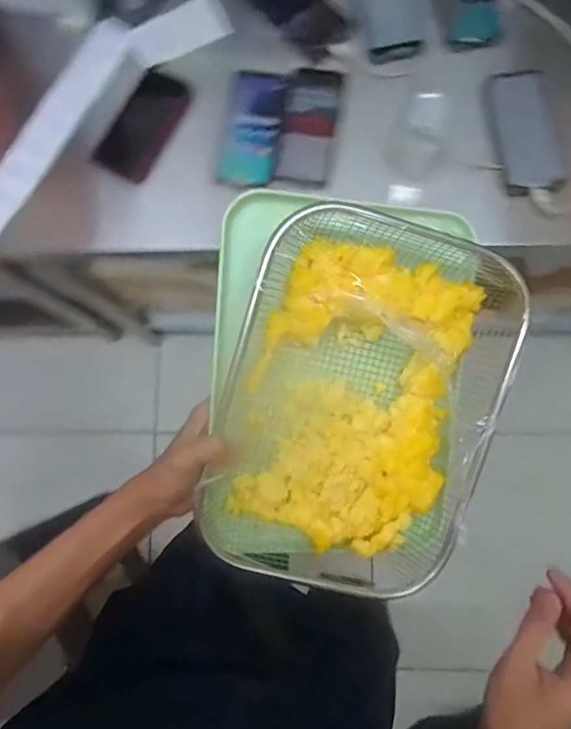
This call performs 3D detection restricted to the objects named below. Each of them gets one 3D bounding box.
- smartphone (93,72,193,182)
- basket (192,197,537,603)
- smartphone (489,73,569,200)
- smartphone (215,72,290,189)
[{"bbox_3d":[-0.201,-0.337,0.744,0.072,0.010,0.151,32,95,-15],"label":"smartphone"},{"bbox_3d":[0.060,0.038,0.430,0.208,0.079,0.300,18,97,0],"label":"basket"},{"bbox_3d":[0.323,-0.312,0.701,0.073,0.013,0.170,-8,86,18],"label":"smartphone"},{"bbox_3d":[-0.044,-0.325,0.719,0.073,0.012,0.162,11,83,-6],"label":"smartphone"}]

